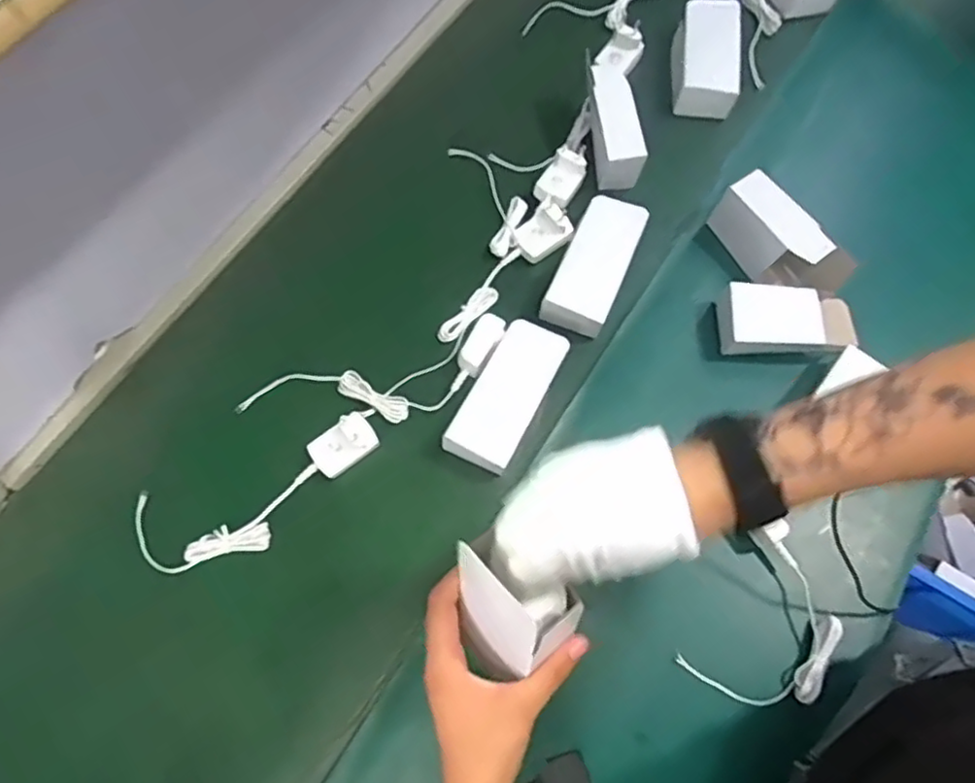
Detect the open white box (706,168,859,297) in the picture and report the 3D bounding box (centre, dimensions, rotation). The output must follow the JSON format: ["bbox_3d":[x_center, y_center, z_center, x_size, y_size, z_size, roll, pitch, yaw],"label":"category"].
[{"bbox_3d":[0.302,-0.152,0.692,0.048,0.082,0.145,-35,72,-13],"label":"open white box"}]

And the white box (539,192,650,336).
[{"bbox_3d":[0.111,-0.135,0.683,0.066,0.036,0.149,23,70,9],"label":"white box"}]

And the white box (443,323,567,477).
[{"bbox_3d":[0.019,0.003,0.639,0.068,0.033,0.143,27,70,10],"label":"white box"}]

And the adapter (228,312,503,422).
[{"bbox_3d":[-0.111,-0.009,0.648,0.272,0.025,0.076,-14,69,-6],"label":"adapter"}]

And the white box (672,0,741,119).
[{"bbox_3d":[0.265,-0.410,0.794,0.078,0.041,0.154,7,68,2],"label":"white box"}]

